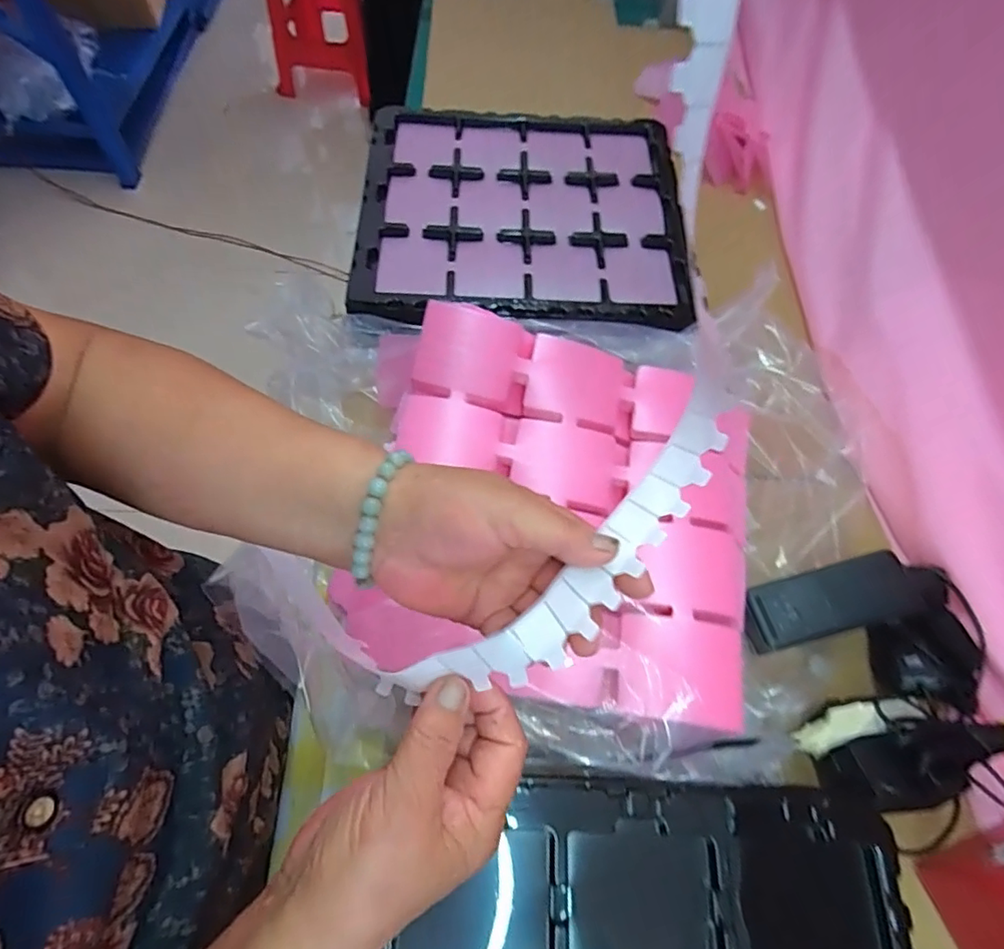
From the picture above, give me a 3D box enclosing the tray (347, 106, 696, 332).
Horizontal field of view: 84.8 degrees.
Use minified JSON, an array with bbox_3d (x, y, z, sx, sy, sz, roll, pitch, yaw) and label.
[{"bbox_3d":[0.027,-0.308,0.631,0.364,0.017,0.341,2,63,-1],"label":"tray"}]

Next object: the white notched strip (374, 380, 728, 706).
[{"bbox_3d":[0.036,0.047,0.275,0.209,0.050,0.053,-42,72,-15],"label":"white notched strip"}]

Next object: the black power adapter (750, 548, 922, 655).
[{"bbox_3d":[0.276,0.109,0.468,0.132,0.030,0.053,-20,65,8],"label":"black power adapter"}]

